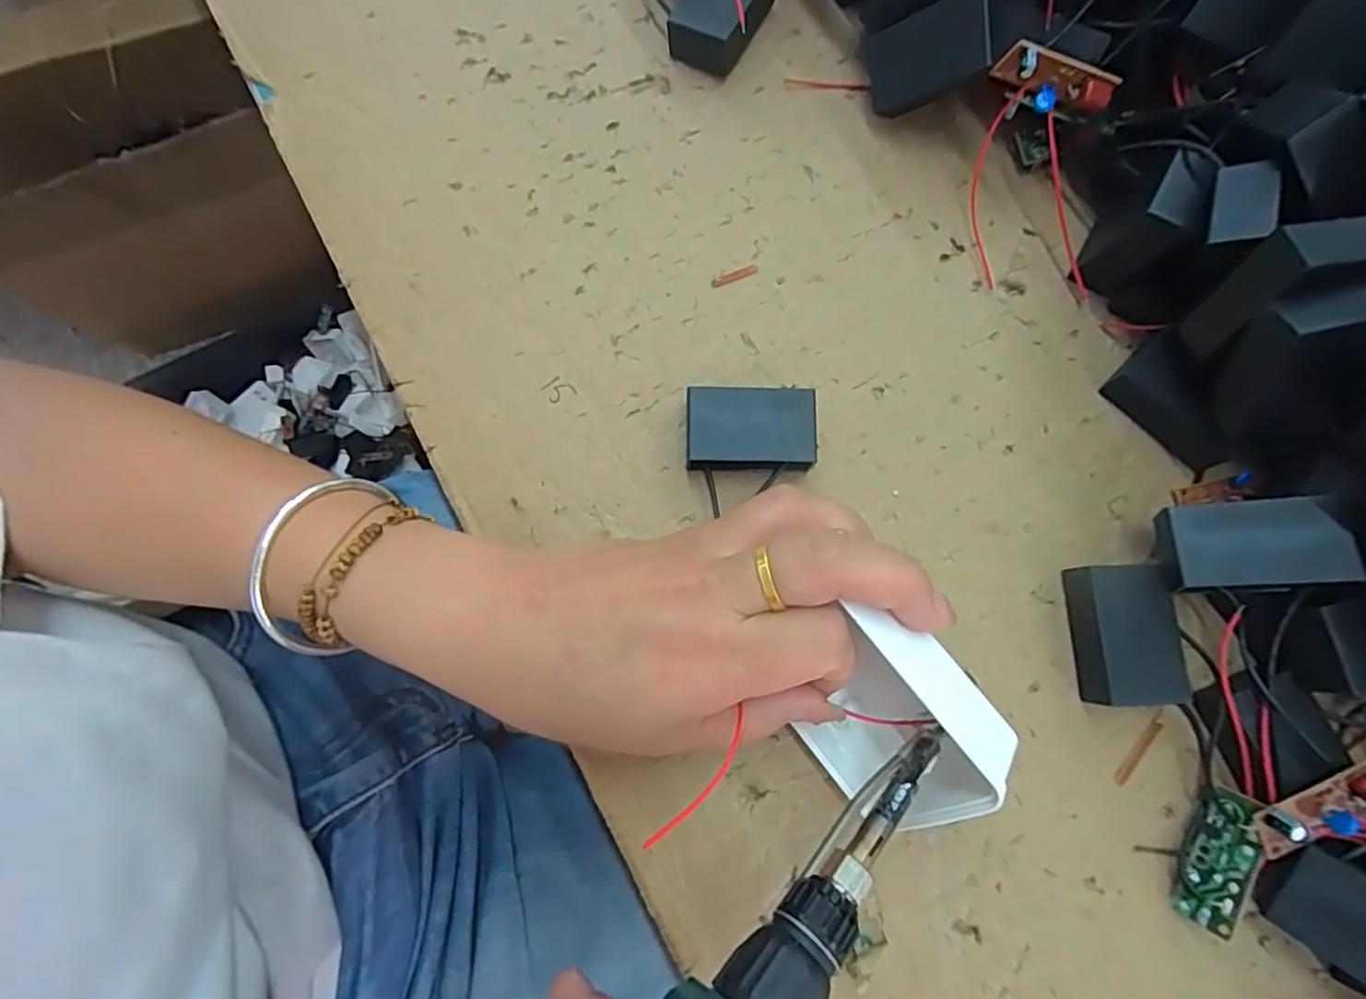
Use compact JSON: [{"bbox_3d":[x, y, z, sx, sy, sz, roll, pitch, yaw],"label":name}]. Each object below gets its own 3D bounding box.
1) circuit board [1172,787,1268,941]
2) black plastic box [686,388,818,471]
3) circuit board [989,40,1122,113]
[{"bbox_3d":[0.178,0.119,0.210,0.019,0.004,0.043,23,87,48],"label":"circuit board"},{"bbox_3d":[0.025,-0.024,0.239,0.047,0.017,0.030,0,78,-1],"label":"black plastic box"},{"bbox_3d":[0.137,-0.154,0.236,0.043,0.017,0.010,12,78,-11],"label":"circuit board"}]

